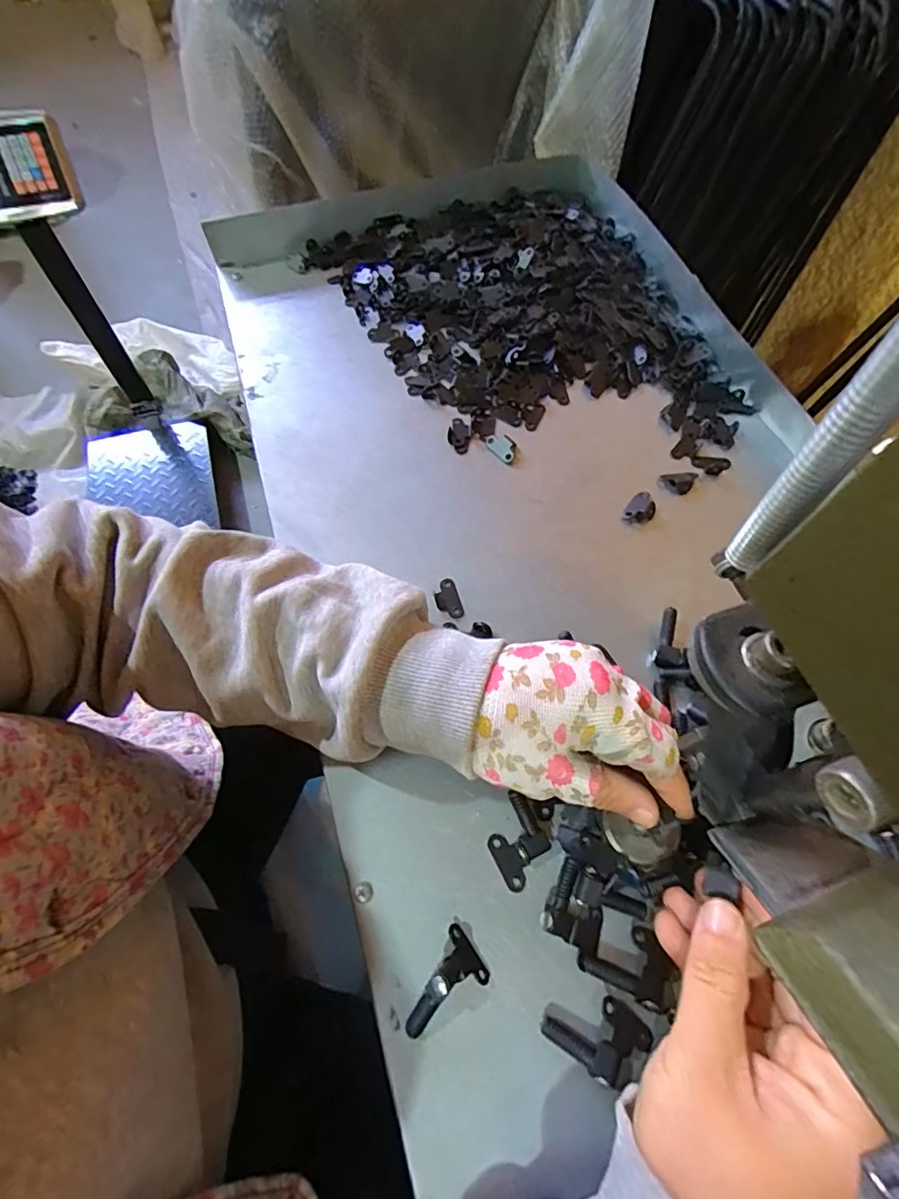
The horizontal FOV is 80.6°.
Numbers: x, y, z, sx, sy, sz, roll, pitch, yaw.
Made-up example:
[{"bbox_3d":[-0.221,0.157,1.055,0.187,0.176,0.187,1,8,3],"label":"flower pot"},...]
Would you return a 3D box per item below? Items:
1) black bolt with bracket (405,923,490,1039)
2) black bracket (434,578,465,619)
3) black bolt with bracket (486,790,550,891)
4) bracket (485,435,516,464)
[{"bbox_3d":[-0.006,0.182,0.251,0.045,0.022,0.027,-32,68,-14],"label":"black bolt with bracket"},{"bbox_3d":[-0.001,0.000,0.353,0.016,0.007,0.030,-15,65,-7],"label":"black bracket"},{"bbox_3d":[0.035,0.128,0.281,0.030,0.013,0.039,-27,67,-12],"label":"black bolt with bracket"},{"bbox_3d":[0.041,-0.120,0.414,0.017,0.008,0.027,-40,70,-17],"label":"bracket"}]

